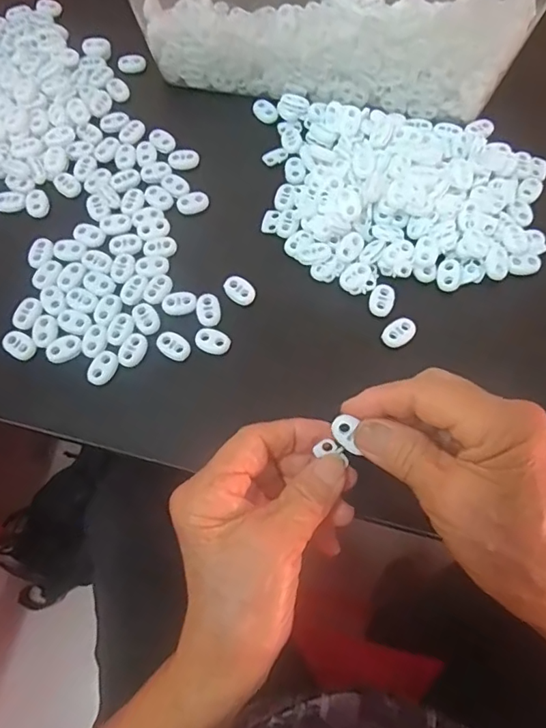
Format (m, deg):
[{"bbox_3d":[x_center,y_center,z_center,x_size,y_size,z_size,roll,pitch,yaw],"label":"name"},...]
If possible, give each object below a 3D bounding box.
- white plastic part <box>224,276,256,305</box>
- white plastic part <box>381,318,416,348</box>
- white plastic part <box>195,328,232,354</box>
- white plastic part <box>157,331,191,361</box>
[{"bbox_3d":[-0.022,-0.048,0.339,0.021,0.009,0.016,32,72,13],"label":"white plastic part"},{"bbox_3d":[0.080,-0.020,0.324,0.022,0.004,0.015,-37,72,-13],"label":"white plastic part"},{"bbox_3d":[-0.038,-0.014,0.323,0.021,0.004,0.015,21,70,9],"label":"white plastic part"},{"bbox_3d":[-0.063,-0.012,0.323,0.022,0.004,0.016,37,74,14],"label":"white plastic part"}]

